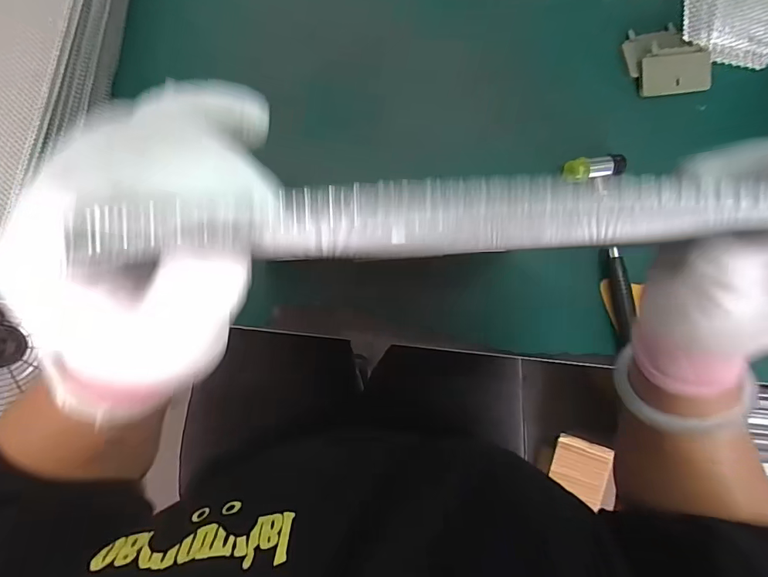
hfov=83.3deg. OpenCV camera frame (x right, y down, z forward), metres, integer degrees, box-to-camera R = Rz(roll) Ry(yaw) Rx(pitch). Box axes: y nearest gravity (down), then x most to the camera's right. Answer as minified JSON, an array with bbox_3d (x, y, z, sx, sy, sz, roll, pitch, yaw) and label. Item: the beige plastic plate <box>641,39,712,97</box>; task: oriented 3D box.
[{"bbox_3d":[0.334,-0.252,0.495,0.082,0.010,0.054,-7,105,-3],"label":"beige plastic plate"}]

